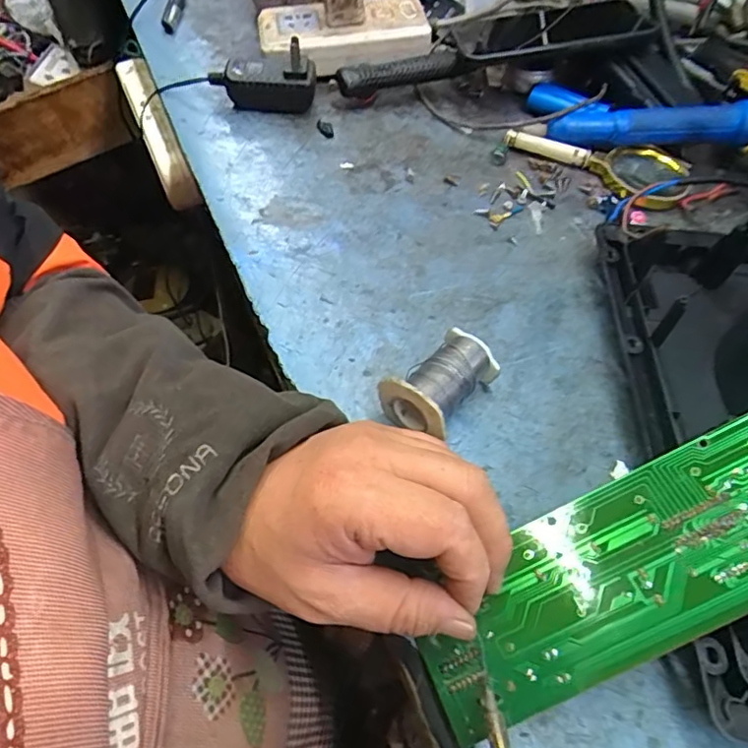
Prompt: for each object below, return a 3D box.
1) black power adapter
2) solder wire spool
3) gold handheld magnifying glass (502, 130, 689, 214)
[{"bbox_3d":[-0.094,-0.250,0.470,0.086,0.051,0.028,1,57,-5],"label":"black power adapter"},{"bbox_3d":[0.038,0.005,0.319,0.041,0.040,0.068,36,61,17],"label":"solder wire spool"},{"bbox_3d":[0.184,-0.175,0.462,0.146,0.020,0.068,14,56,4],"label":"gold handheld magnifying glass"}]

